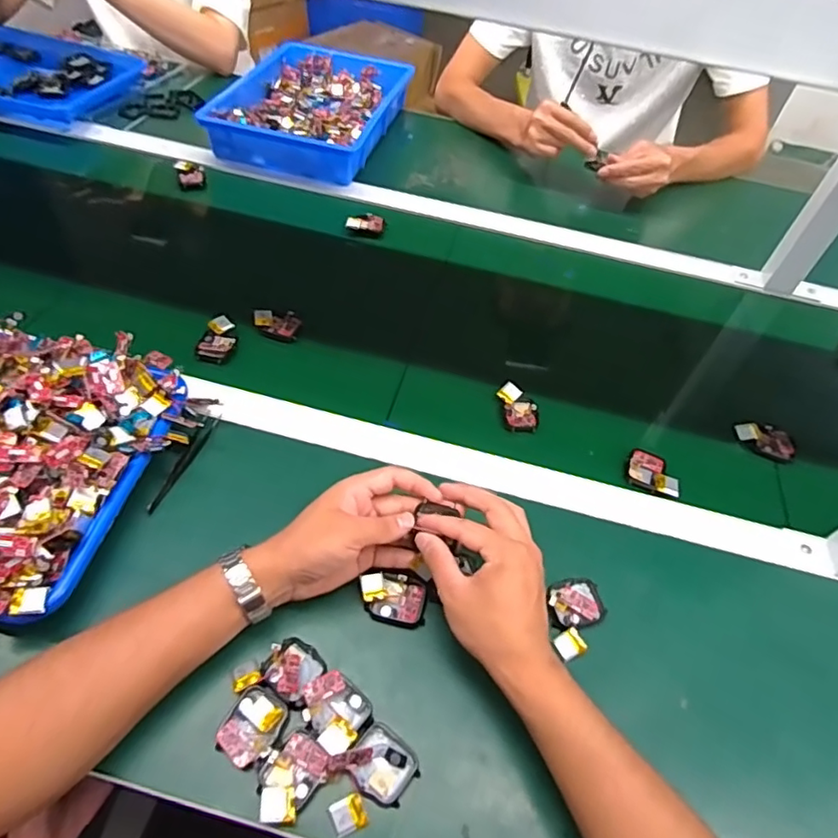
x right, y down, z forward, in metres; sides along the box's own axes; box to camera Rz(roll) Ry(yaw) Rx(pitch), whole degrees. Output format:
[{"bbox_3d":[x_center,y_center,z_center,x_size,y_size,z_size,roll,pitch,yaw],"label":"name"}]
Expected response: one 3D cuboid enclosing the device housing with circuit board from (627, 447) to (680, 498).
[{"bbox_3d":[0.237,0.052,0.573,0.051,0.015,0.044,24,55,11],"label":"device housing with circuit board"}]

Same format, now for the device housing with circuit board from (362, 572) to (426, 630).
[{"bbox_3d":[-0.021,0.147,0.467,0.055,0.018,0.038,16,54,6],"label":"device housing with circuit board"}]

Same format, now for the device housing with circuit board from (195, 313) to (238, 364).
[{"bbox_3d":[-0.221,-0.089,0.628,0.038,0.015,0.061,10,53,1],"label":"device housing with circuit board"}]

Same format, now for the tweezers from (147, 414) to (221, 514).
[{"bbox_3d":[-0.221,0.040,0.539,0.012,0.015,0.113,16,54,6],"label":"tweezers"}]

